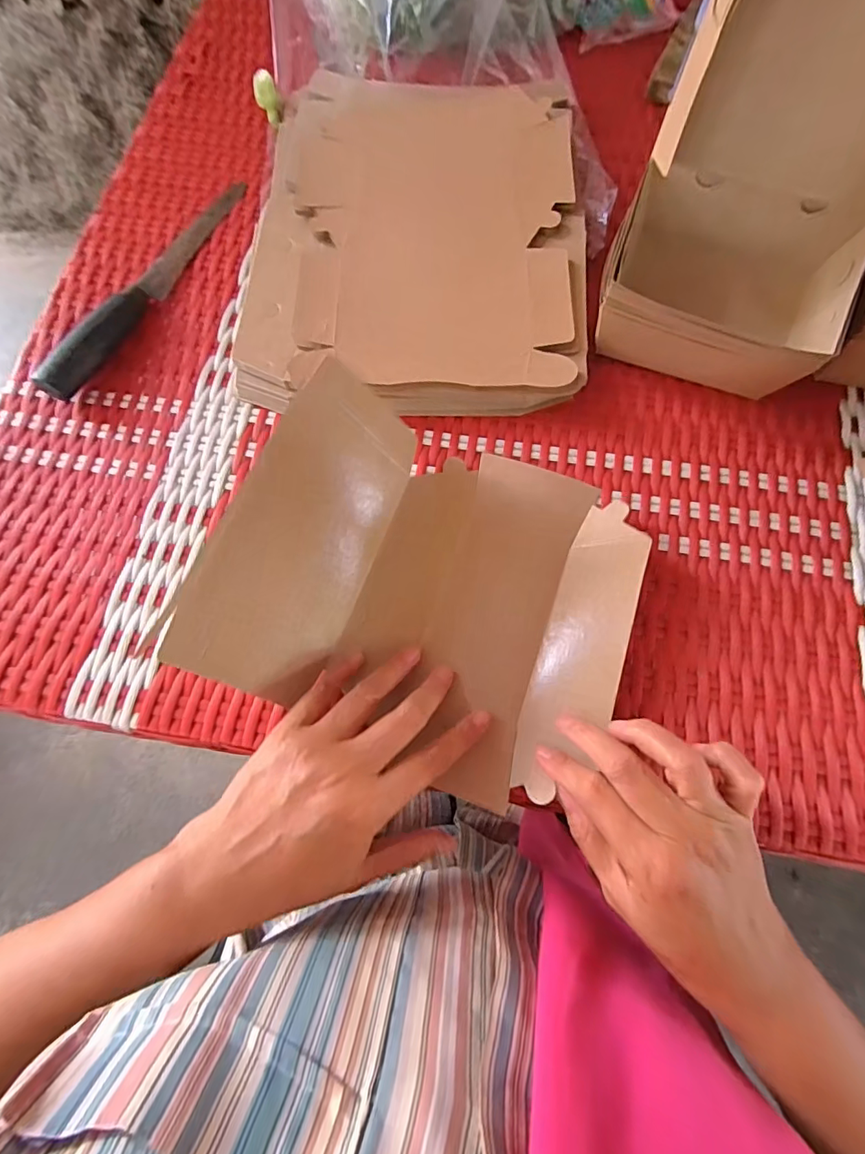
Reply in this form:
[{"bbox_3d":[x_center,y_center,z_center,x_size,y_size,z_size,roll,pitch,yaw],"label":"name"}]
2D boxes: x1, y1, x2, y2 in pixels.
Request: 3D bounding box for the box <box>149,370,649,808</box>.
[{"bbox_3d":[0.006,0.000,0.293,0.219,0.069,0.206,22,74,8],"label":"box"}]

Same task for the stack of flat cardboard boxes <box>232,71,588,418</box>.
[{"bbox_3d":[-0.011,-0.273,0.393,0.248,0.036,0.323,2,72,2],"label":"stack of flat cardboard boxes"}]

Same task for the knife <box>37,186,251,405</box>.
[{"bbox_3d":[-0.223,-0.237,0.389,0.025,0.028,0.242,22,74,8],"label":"knife"}]

